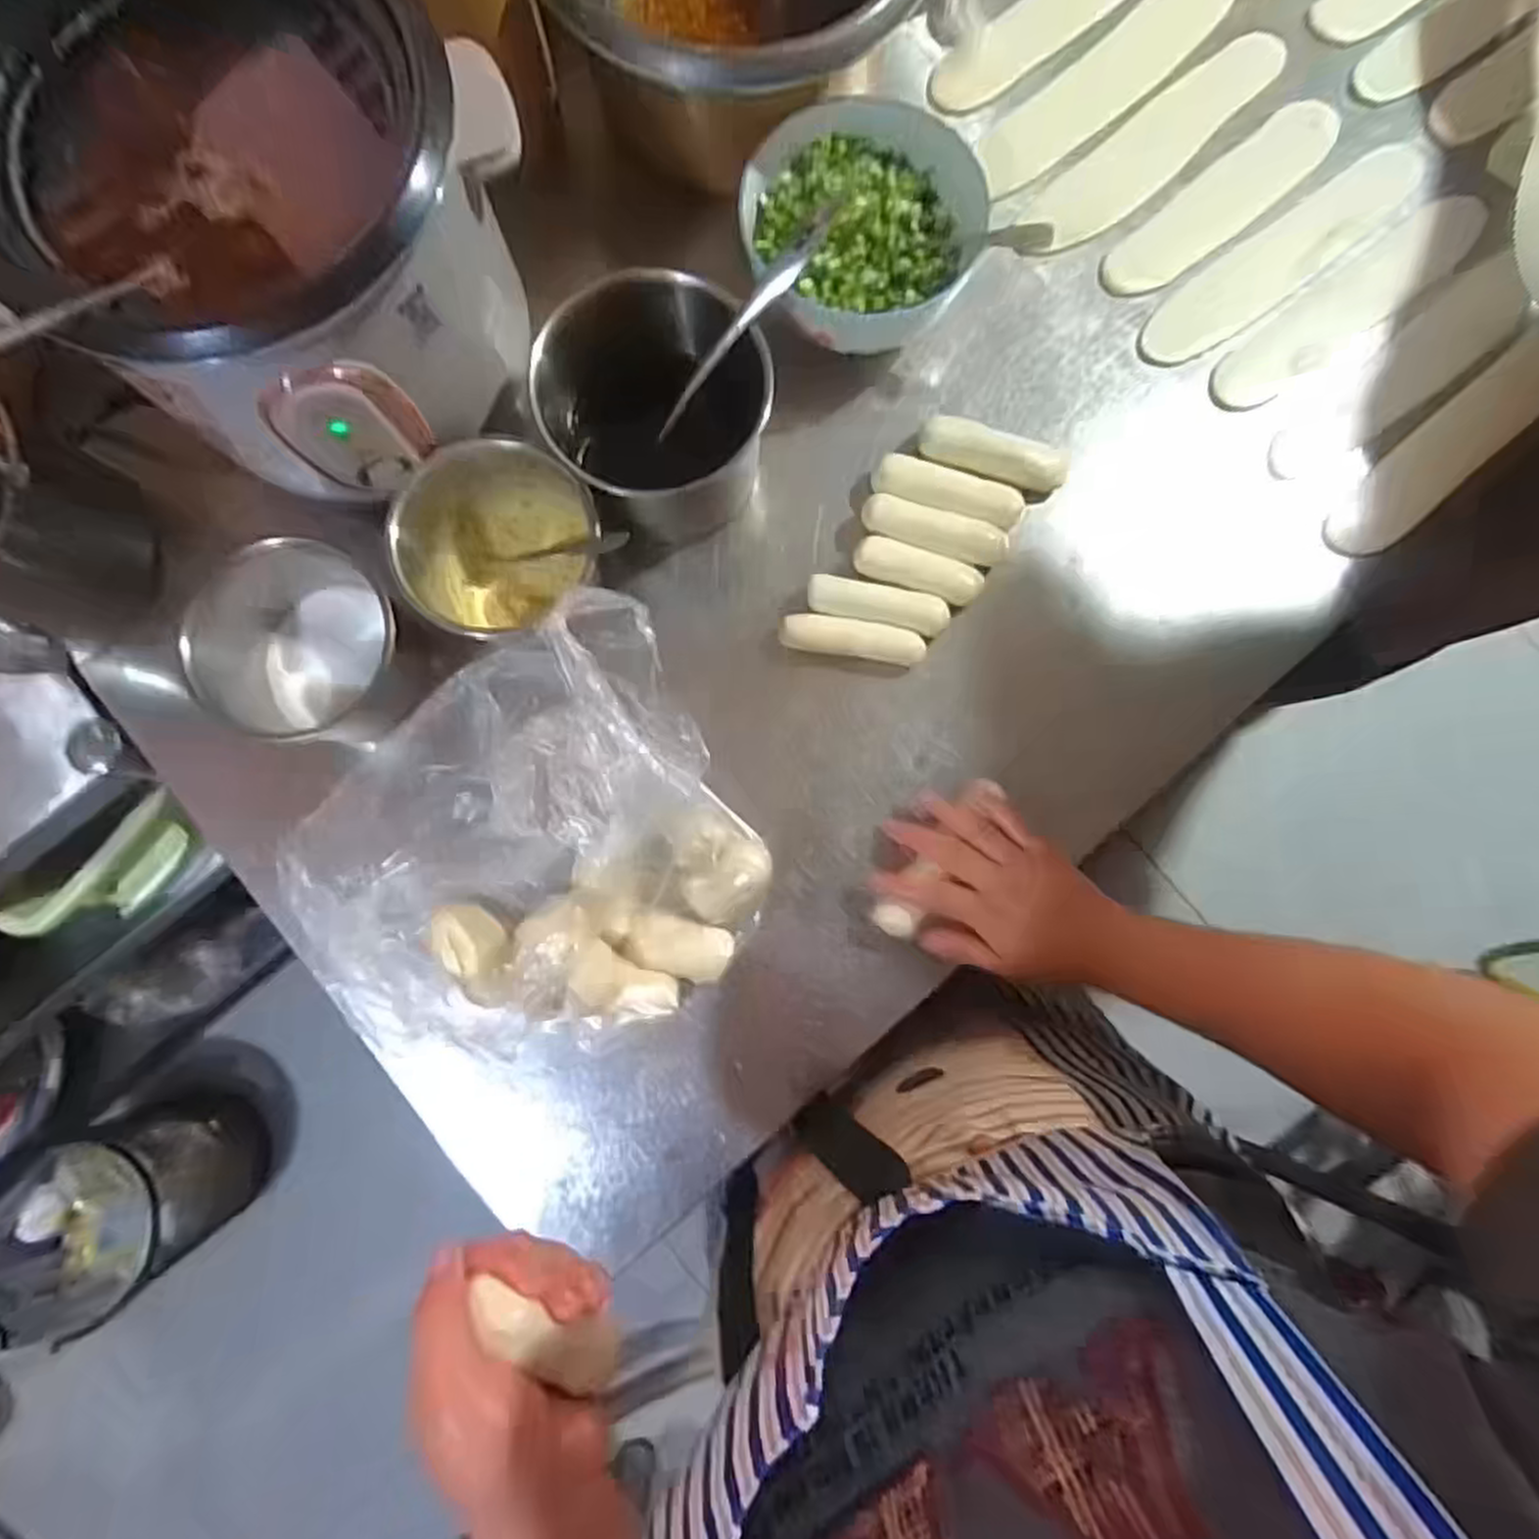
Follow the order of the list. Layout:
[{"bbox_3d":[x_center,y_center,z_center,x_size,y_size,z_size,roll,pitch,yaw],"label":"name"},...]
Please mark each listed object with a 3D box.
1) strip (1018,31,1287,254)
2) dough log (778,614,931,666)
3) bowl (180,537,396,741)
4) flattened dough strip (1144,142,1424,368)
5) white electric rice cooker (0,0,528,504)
[{"bbox_3d":[0.319,-0.513,0.628,0.268,0.005,0.065,-42,72,-6],"label":"strip"},{"bbox_3d":[0.060,-0.094,0.564,0.103,0.026,0.025,8,83,0],"label":"dough log"},{"bbox_3d":[-0.337,-0.089,0.543,0.108,0.081,0.128,29,84,3],"label":"bowl"},{"bbox_3d":[0.407,-0.409,0.607,0.281,0.009,0.058,-36,85,-5],"label":"flattened dough strip"},{"bbox_3d":[-0.299,-0.316,0.466,0.258,0.172,0.238,23,83,2],"label":"white electric rice cooker"}]

